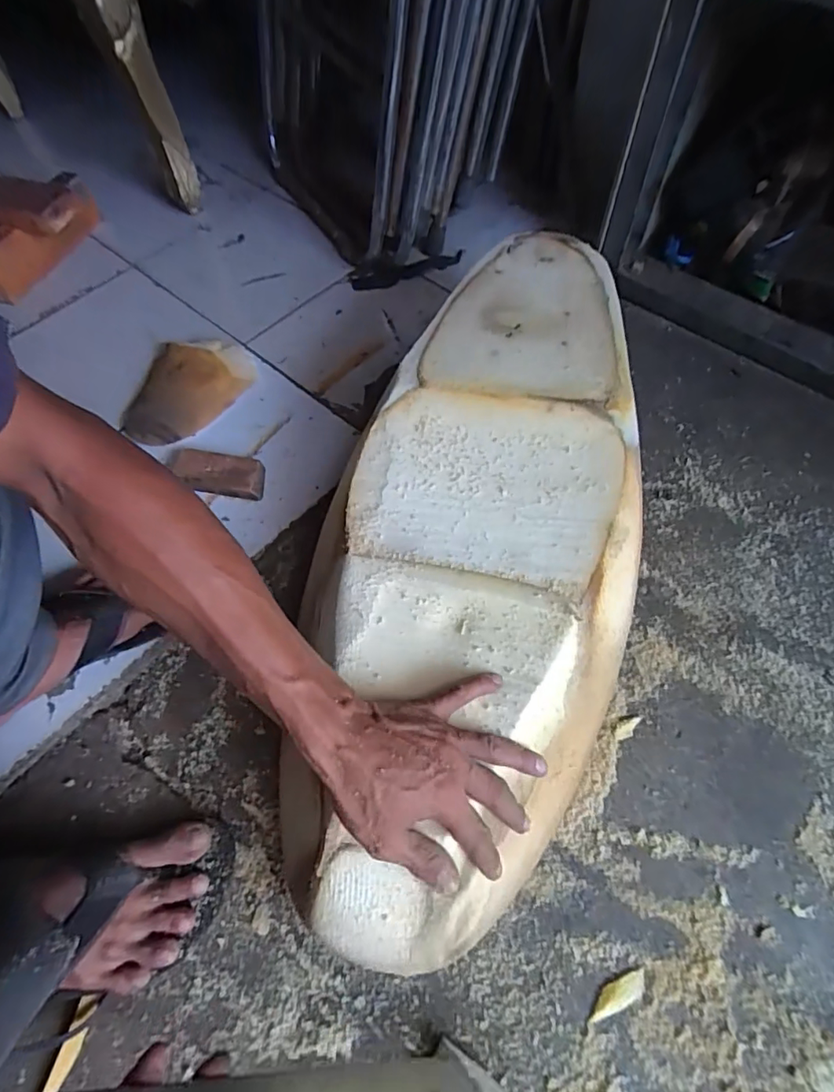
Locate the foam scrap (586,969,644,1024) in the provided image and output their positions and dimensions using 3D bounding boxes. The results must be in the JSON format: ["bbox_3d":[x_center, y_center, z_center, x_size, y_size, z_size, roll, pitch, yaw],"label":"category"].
[{"bbox_3d":[0.166,0.372,0.435,0.057,0.004,0.018,-21,61,-10],"label":"foam scrap"}]

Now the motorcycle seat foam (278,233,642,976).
[{"bbox_3d":[0.065,-0.011,0.521,0.285,0.127,0.703,11,70,8],"label":"motorcycle seat foam"}]

